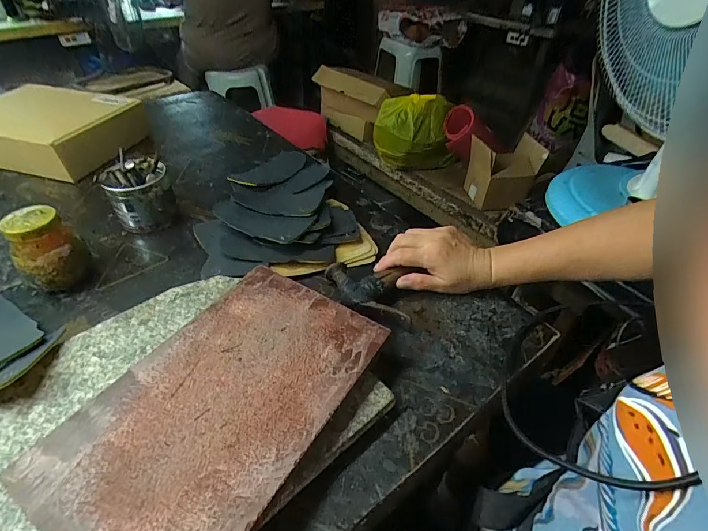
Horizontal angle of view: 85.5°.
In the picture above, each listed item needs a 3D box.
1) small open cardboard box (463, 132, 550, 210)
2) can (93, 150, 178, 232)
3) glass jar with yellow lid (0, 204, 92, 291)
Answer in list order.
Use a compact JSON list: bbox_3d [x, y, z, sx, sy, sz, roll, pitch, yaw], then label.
[{"bbox_3d":[0.402,-0.251,1.041,0.180,0.173,0.125,-4,41,-7],"label":"small open cardboard box"},{"bbox_3d":[-0.318,-0.107,0.572,0.086,0.081,0.094,-20,46,-21],"label":"can"},{"bbox_3d":[-0.366,-0.016,0.460,0.059,0.094,0.067,31,51,29],"label":"glass jar with yellow lid"}]

